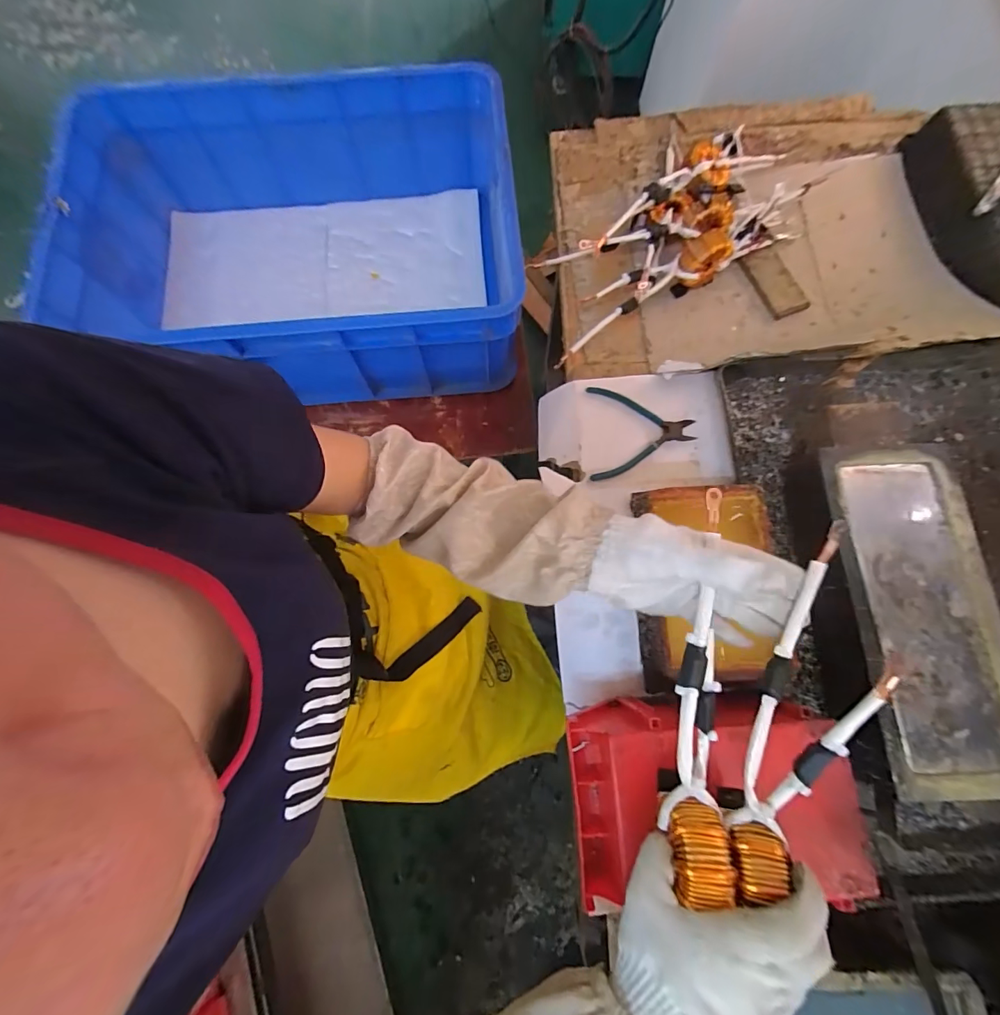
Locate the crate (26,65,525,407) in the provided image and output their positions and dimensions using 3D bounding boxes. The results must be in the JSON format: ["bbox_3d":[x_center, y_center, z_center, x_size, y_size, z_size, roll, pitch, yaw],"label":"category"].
[{"bbox_3d":[-0.292,-0.389,0.682,0.609,0.206,0.410,-3,75,0],"label":"crate"}]

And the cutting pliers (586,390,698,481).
[{"bbox_3d":[0.182,-0.098,0.575,0.132,0.008,0.122,-1,75,0],"label":"cutting pliers"}]

